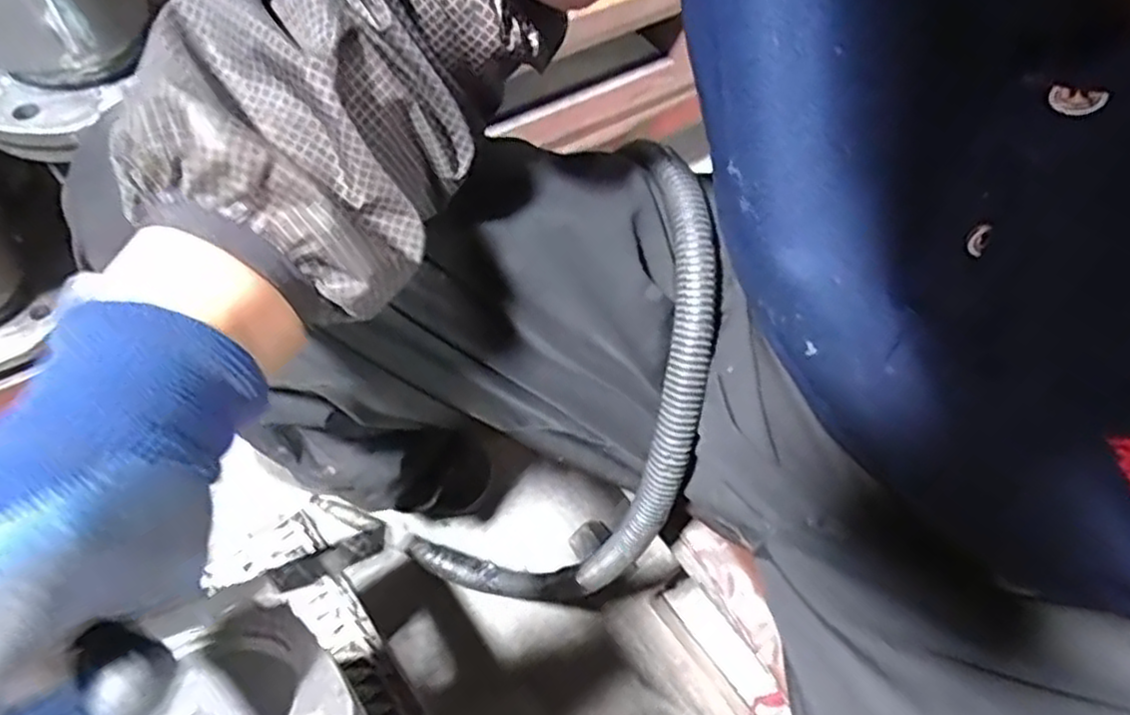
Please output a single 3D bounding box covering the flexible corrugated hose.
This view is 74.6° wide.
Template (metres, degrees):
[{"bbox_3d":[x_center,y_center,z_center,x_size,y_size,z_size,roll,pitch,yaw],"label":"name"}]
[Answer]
[{"bbox_3d":[-0.002,0.079,0.513,0.058,0.427,0.164,-7,53,-34],"label":"flexible corrugated hose"}]

